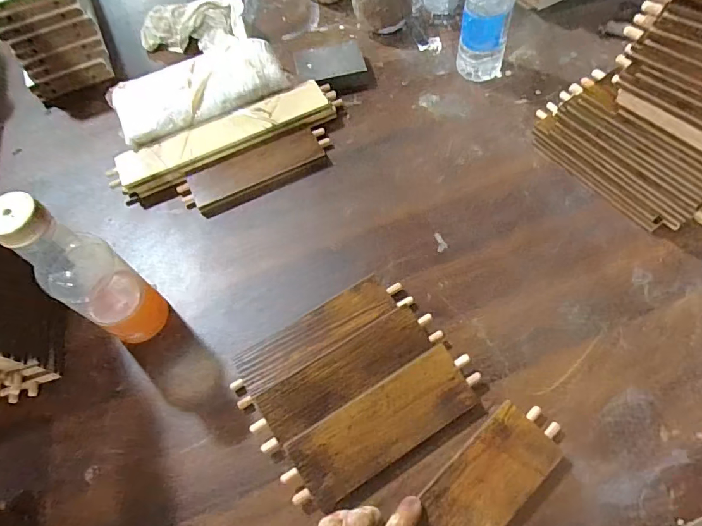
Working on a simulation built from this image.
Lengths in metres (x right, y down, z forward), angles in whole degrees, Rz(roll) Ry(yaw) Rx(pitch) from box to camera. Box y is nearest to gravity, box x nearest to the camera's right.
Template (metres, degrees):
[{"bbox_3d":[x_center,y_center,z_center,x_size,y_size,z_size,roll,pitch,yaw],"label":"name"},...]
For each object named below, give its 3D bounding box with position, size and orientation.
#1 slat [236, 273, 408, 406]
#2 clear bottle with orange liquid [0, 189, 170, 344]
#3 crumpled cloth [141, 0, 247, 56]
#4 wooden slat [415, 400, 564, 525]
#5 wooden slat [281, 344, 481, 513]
[{"bbox_3d":[-0.035,0.073,0.476,0.199,0.018,0.053,-29,65,-11],"label":"slat"},{"bbox_3d":[-0.237,0.018,0.417,0.052,0.214,0.060,32,69,18],"label":"clear bottle with orange liquid"},{"bbox_3d":[-0.247,-0.367,0.700,0.176,0.057,0.081,-3,63,2],"label":"crumpled cloth"},{"bbox_3d":[0.109,0.204,0.391,0.067,0.008,0.191,40,71,20],"label":"wooden slat"},{"bbox_3d":[0.031,0.154,0.426,0.194,0.023,0.065,-30,65,-11],"label":"wooden slat"}]

